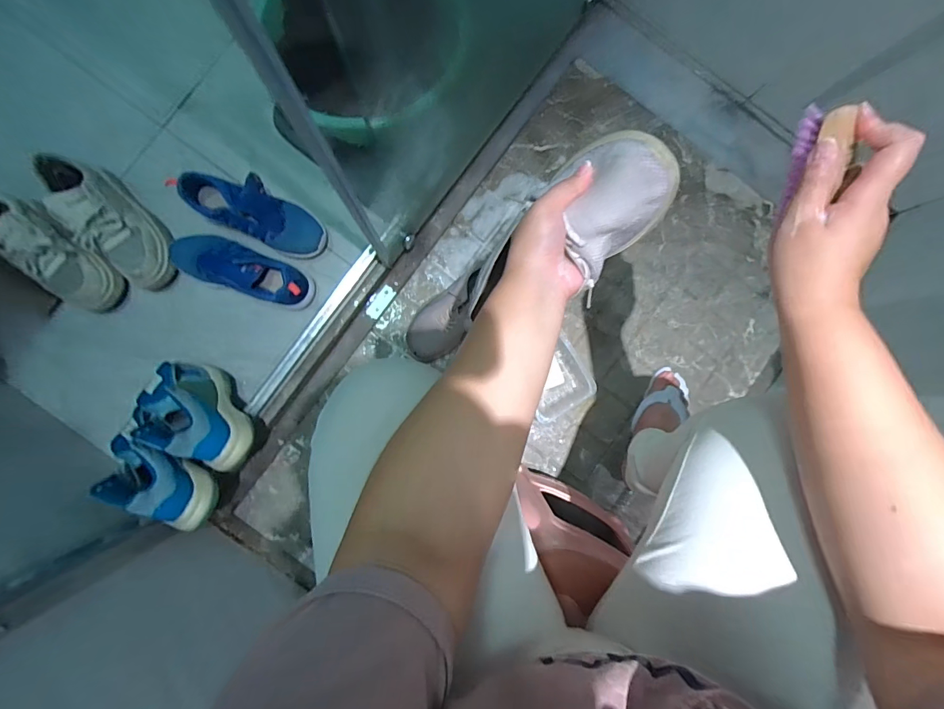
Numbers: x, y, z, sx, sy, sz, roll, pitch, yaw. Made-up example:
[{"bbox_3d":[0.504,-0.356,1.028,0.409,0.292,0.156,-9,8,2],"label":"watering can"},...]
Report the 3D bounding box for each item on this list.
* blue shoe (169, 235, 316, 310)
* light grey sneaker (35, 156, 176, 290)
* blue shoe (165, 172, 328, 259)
[{"bbox_3d":[-0.447,-0.166,0.819,0.271,0.083,0.090,18,88,-2],"label":"blue shoe"},{"bbox_3d":[-0.669,-0.249,0.794,0.124,0.087,0.271,-39,104,-3],"label":"light grey sneaker"},{"bbox_3d":[-0.420,-0.278,0.808,0.274,0.089,0.100,24,87,-2],"label":"blue shoe"}]

